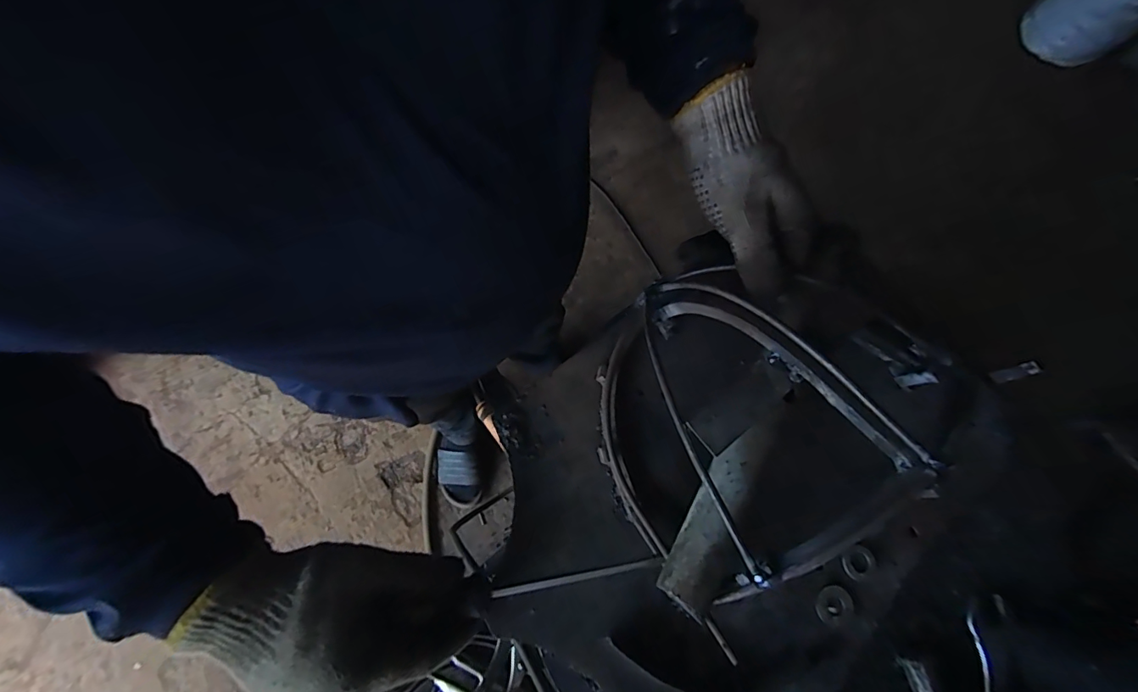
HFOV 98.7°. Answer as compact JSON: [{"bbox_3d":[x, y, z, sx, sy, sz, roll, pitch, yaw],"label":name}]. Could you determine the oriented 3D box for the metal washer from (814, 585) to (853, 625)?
[{"bbox_3d":[0.190,0.186,0.350,0.028,0.004,0.025,21,72,6],"label":"metal washer"}]

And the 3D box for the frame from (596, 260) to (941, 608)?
[{"bbox_3d":[0.088,0.044,0.318,0.137,0.117,0.190,-28,74,-10],"label":"frame"}]

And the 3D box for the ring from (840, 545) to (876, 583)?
[{"bbox_3d":[0.215,0.161,0.361,0.024,0.006,0.027,-41,77,-13],"label":"ring"}]

